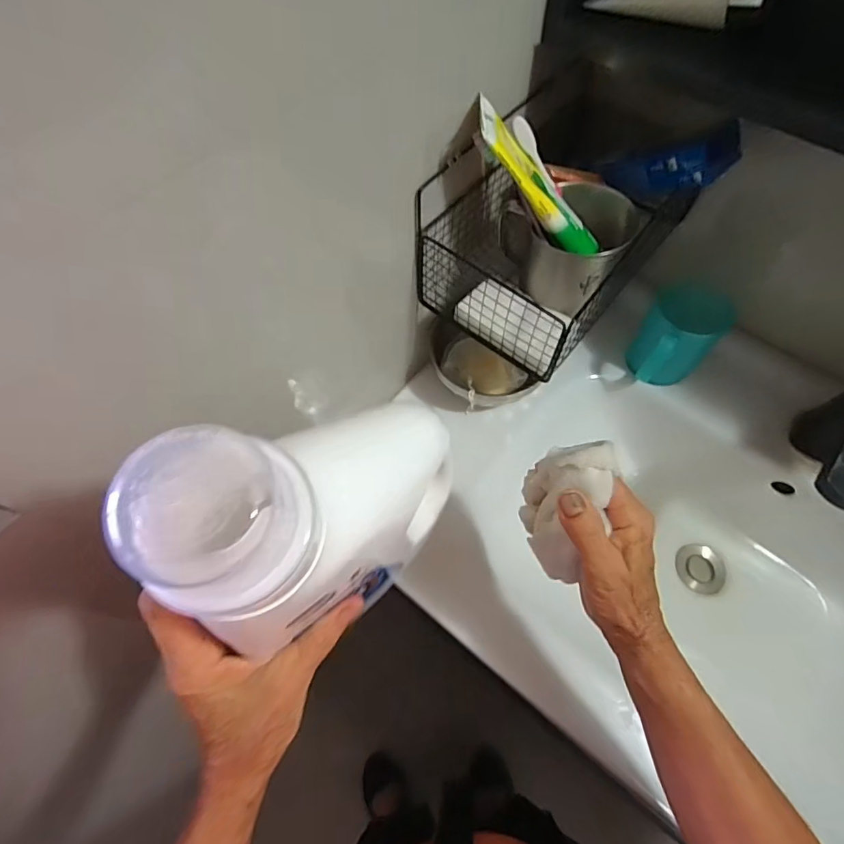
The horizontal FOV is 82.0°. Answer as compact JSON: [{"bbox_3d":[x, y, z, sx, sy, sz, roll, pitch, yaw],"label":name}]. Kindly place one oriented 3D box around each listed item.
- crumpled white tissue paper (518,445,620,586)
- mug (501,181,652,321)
[{"bbox_3d":[0.093,0.057,0.327,0.049,0.070,0.076,19,65,10],"label":"crumpled white tissue paper"},{"bbox_3d":[0.129,-0.166,0.449,0.120,0.078,0.083,30,67,15],"label":"mug"}]

